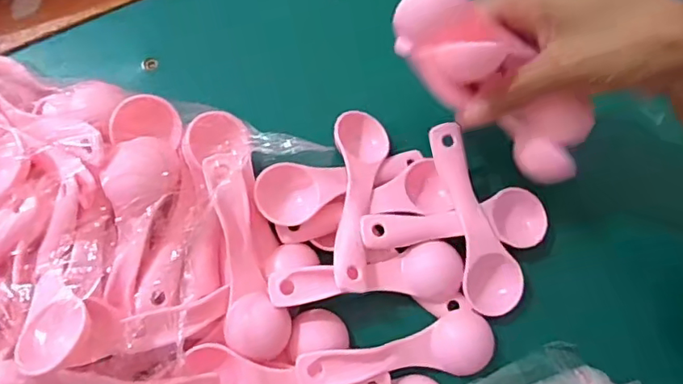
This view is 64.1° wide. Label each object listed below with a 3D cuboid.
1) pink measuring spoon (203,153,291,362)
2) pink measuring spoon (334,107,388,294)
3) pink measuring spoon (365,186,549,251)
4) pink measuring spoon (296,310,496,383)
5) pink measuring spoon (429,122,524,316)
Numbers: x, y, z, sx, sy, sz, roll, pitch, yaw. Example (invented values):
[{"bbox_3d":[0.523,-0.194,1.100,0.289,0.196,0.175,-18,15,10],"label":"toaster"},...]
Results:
[{"bbox_3d":[-0.054,0.035,0.293,0.032,0.015,0.109,-12,90,-5],"label":"pink measuring spoon"},{"bbox_3d":[0.010,0.002,0.320,0.031,0.025,0.112,5,75,-1],"label":"pink measuring spoon"},{"bbox_3d":[0.067,0.022,0.320,0.109,0.019,0.034,-12,76,-5],"label":"pink measuring spoon"},{"bbox_3d":[0.032,0.087,0.300,0.110,0.015,0.033,-5,75,-3],"label":"pink measuring spoon"},{"bbox_3d":[0.077,0.015,0.317,0.033,0.024,0.110,-14,76,-6],"label":"pink measuring spoon"}]

